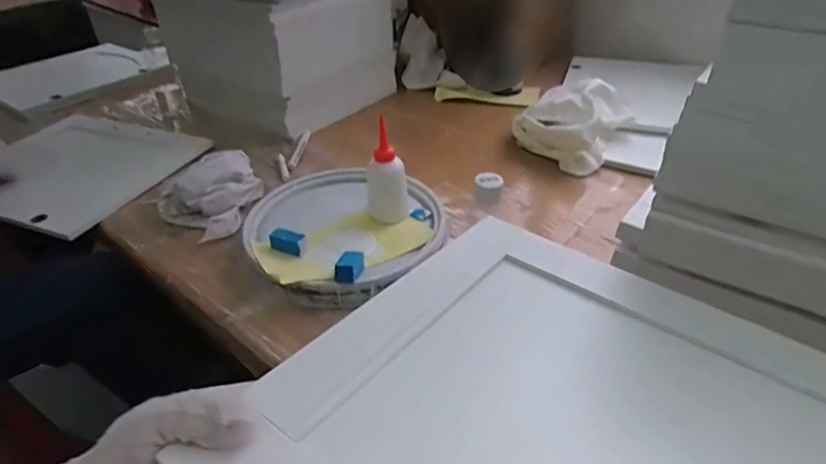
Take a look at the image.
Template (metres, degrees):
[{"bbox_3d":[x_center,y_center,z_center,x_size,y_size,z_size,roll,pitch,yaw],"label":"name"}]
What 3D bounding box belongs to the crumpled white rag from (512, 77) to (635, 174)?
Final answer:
[{"bbox_3d":[0.302,-0.213,0.975,0.185,0.101,0.183,24,43,31],"label":"crumpled white rag"}]

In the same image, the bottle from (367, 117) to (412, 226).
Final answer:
[{"bbox_3d":[-0.038,-0.079,0.745,0.060,0.158,0.049,-5,36,-5],"label":"bottle"}]

